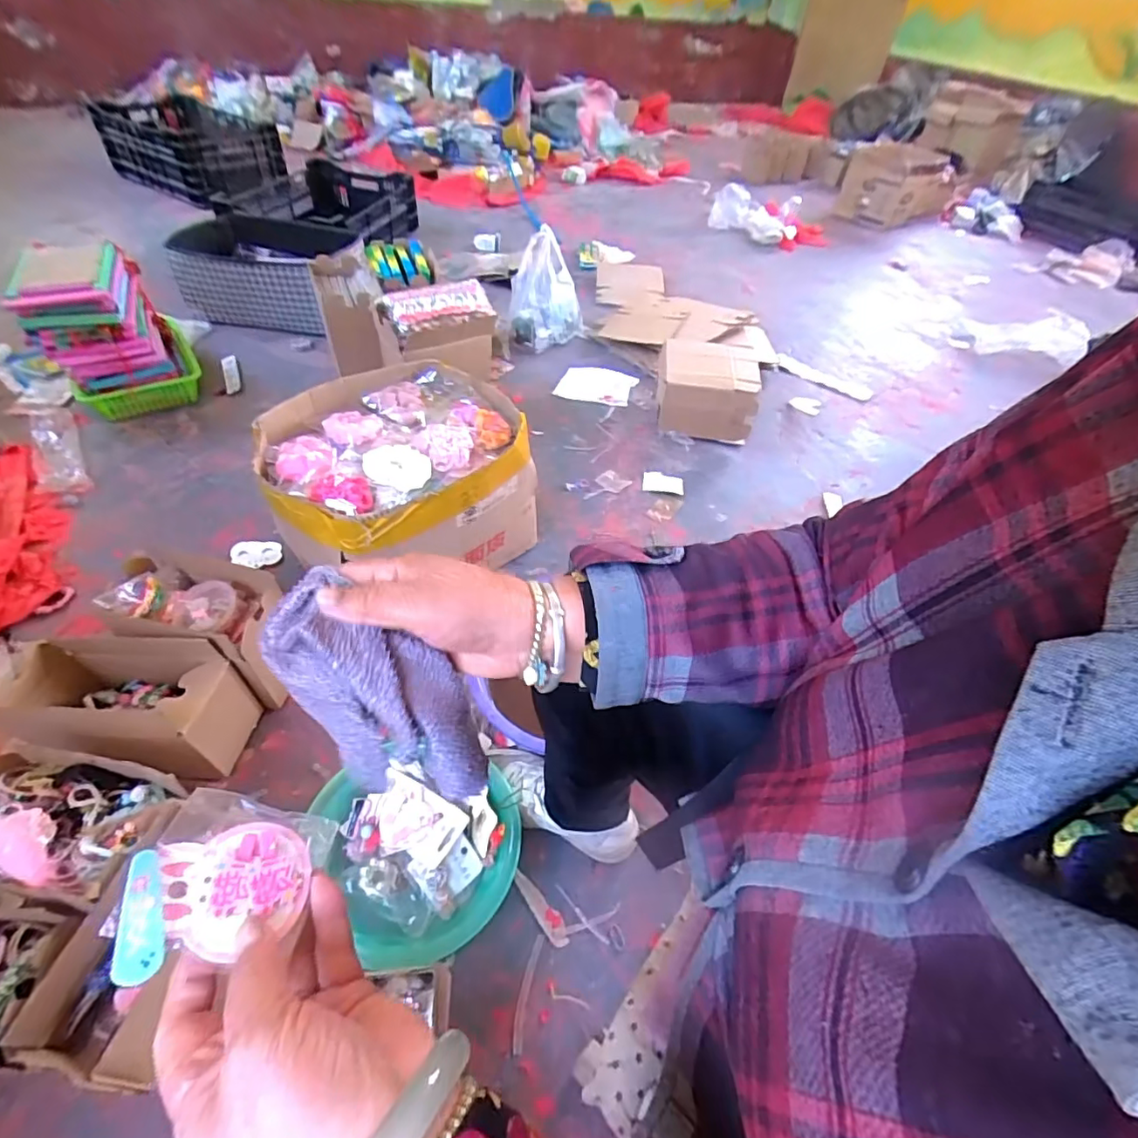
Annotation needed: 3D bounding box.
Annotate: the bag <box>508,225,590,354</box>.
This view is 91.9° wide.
[{"bbox_3d":[-0.065,-0.810,1.613,0.213,0.239,0.190,16,47,10],"label":"bag"}]

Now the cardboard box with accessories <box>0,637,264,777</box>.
[{"bbox_3d":[-0.538,0.177,0.694,0.211,0.175,0.114,1,48,-6],"label":"cardboard box with accessories"}]

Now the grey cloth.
[{"bbox_3d":[-0.108,0.071,0.309,0.117,0.113,0.059,18,48,11],"label":"grey cloth"}]

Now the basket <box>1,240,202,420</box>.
[{"bbox_3d":[-1.038,-0.549,1.252,0.253,0.289,0.301,-19,51,-22],"label":"basket"}]

